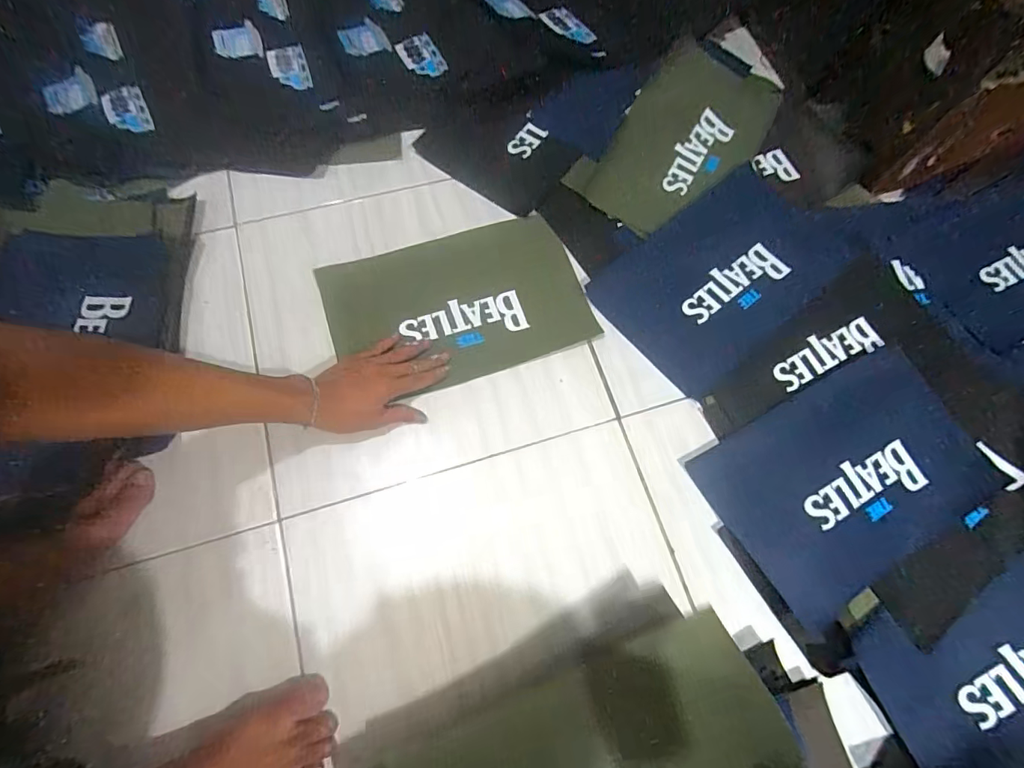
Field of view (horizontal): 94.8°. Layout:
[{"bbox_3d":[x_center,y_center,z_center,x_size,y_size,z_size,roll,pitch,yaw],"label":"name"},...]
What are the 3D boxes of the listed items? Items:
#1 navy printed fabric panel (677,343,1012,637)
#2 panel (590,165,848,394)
[{"bbox_3d":[0.388,0.101,0.539,0.312,0.016,0.207,-31,75,-12],"label":"navy printed fabric panel"},{"bbox_3d":[0.282,-0.149,0.624,0.334,0.008,0.201,-38,76,-14],"label":"panel"}]

